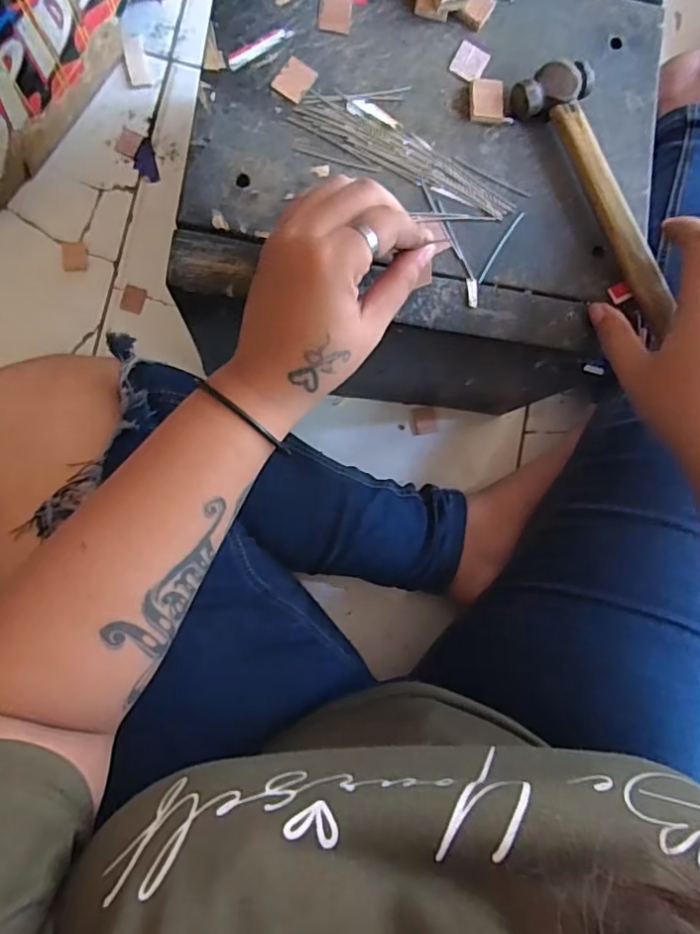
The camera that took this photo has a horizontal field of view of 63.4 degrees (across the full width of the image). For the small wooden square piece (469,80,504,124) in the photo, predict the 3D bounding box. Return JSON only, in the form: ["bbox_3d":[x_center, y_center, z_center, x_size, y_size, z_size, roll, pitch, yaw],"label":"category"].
[{"bbox_3d":[0.082,-0.220,0.341,0.021,0.006,0.024,3,85,-7],"label":"small wooden square piece"}]

